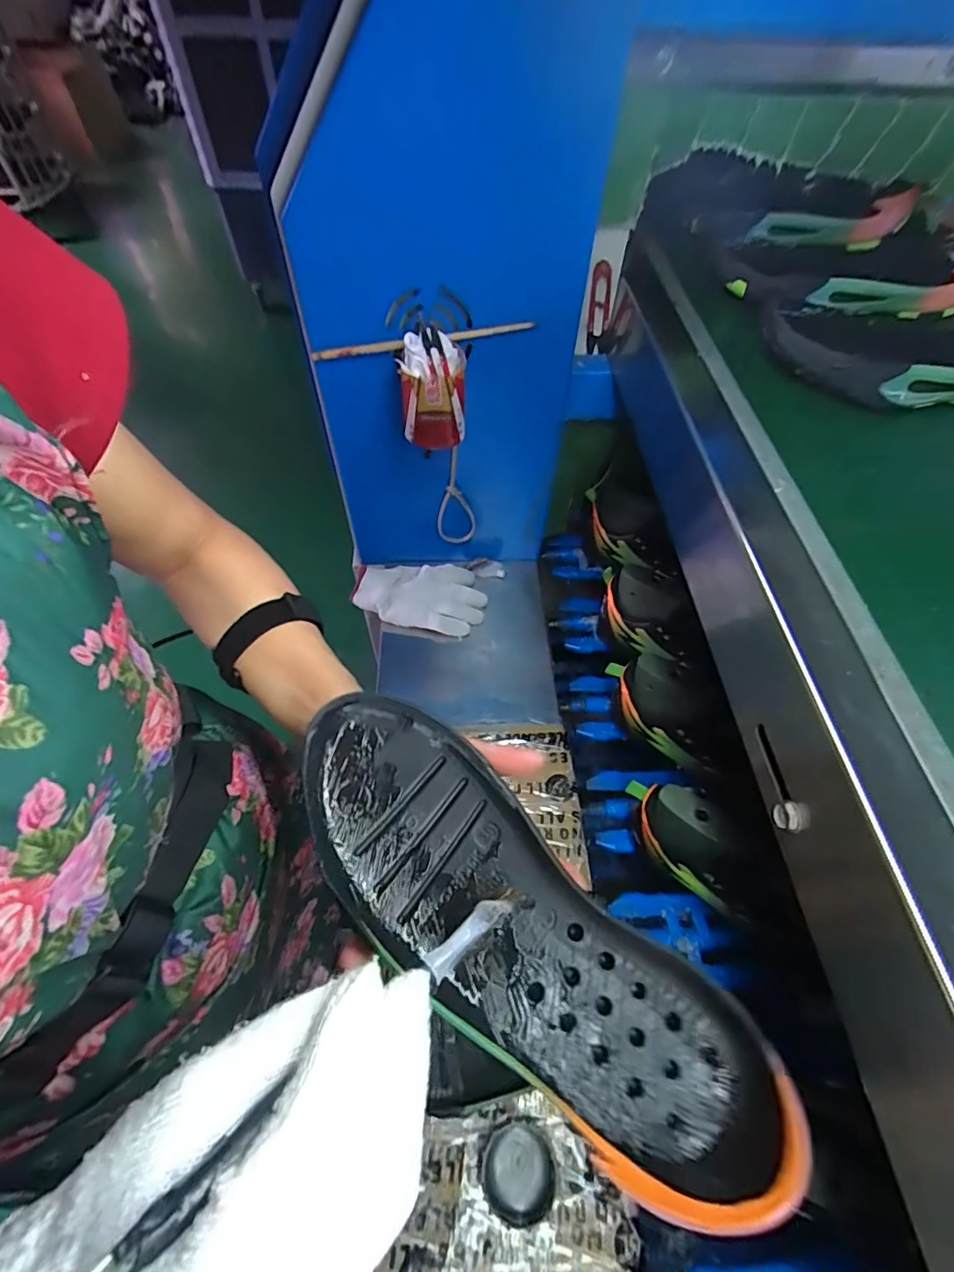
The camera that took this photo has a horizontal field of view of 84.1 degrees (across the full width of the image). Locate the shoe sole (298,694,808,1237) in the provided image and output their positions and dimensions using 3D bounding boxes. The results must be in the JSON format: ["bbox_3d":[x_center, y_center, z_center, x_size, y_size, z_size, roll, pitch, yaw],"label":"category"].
[{"bbox_3d":[0.013,0.134,0.248,0.260,0.045,0.089,39,61,18],"label":"shoe sole"}]

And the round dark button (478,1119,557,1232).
[{"bbox_3d":[0.033,0.441,0.434,0.057,0.019,0.059,2,54,-2],"label":"round dark button"}]

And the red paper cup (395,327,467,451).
[{"bbox_3d":[-0.045,-0.254,0.548,0.063,0.104,0.053,2,54,-2],"label":"red paper cup"}]

